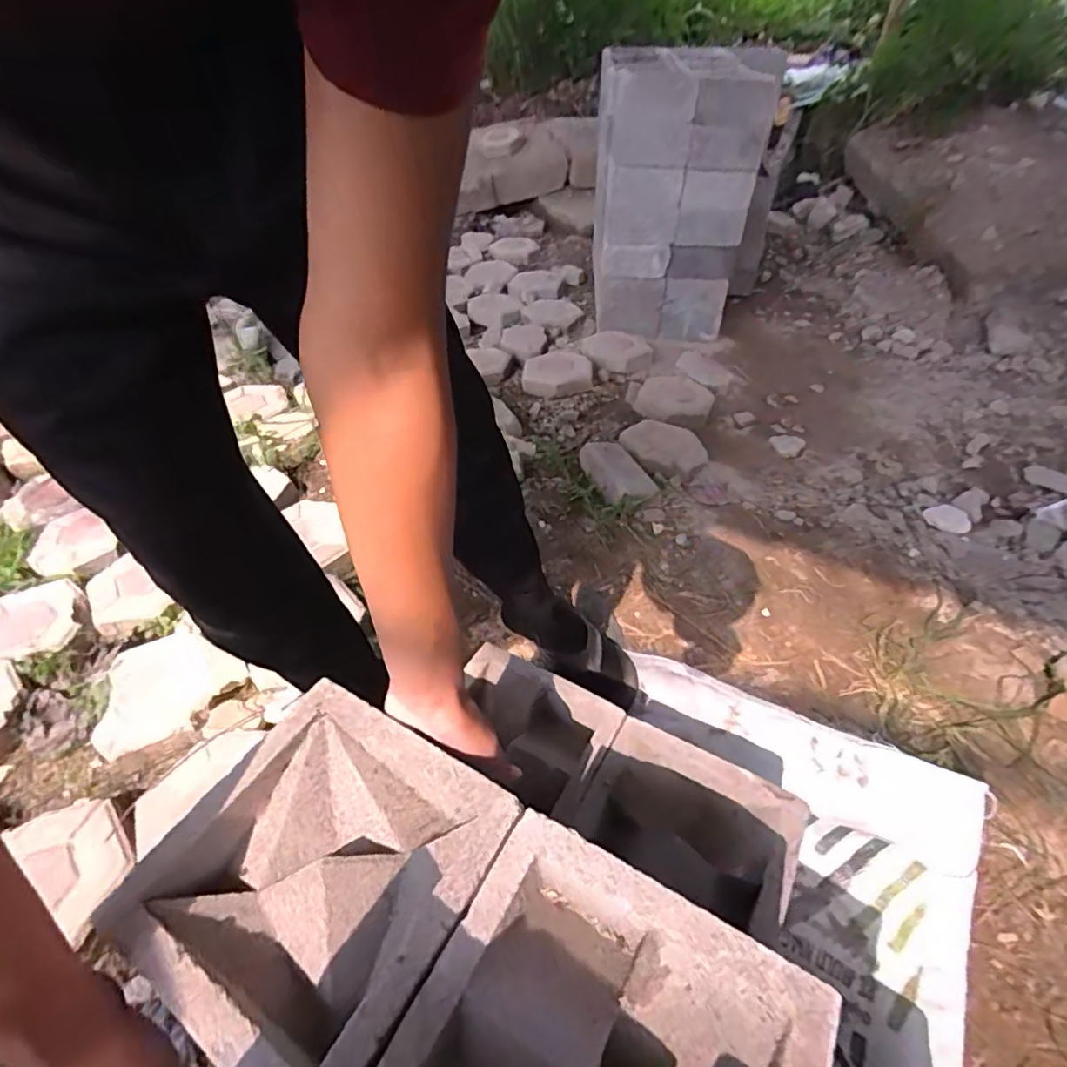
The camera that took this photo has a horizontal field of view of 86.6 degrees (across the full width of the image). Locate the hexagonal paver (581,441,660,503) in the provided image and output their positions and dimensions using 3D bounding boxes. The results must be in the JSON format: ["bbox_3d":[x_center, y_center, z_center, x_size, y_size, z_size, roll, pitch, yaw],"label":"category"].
[{"bbox_3d":[0.179,-0.131,1.226,0.109,0.044,0.221,-19,49,-13],"label":"hexagonal paver"}]

